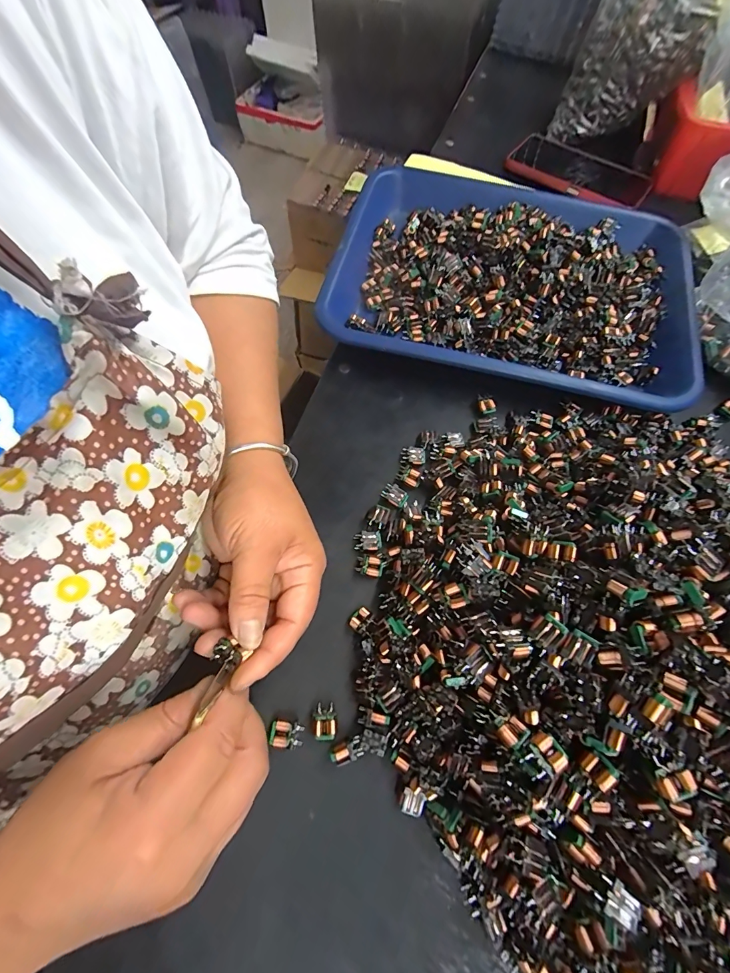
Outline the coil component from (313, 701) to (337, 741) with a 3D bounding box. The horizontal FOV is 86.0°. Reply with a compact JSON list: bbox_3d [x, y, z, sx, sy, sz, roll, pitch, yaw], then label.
[{"bbox_3d":[-0.025,0.150,0.249,0.014,0.006,0.021,-7,67,-4],"label":"coil component"}]

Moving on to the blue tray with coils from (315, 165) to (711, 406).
[{"bbox_3d":[0.145,-0.209,0.380,0.343,0.051,0.256,16,68,5],"label":"blue tray with coils"}]

